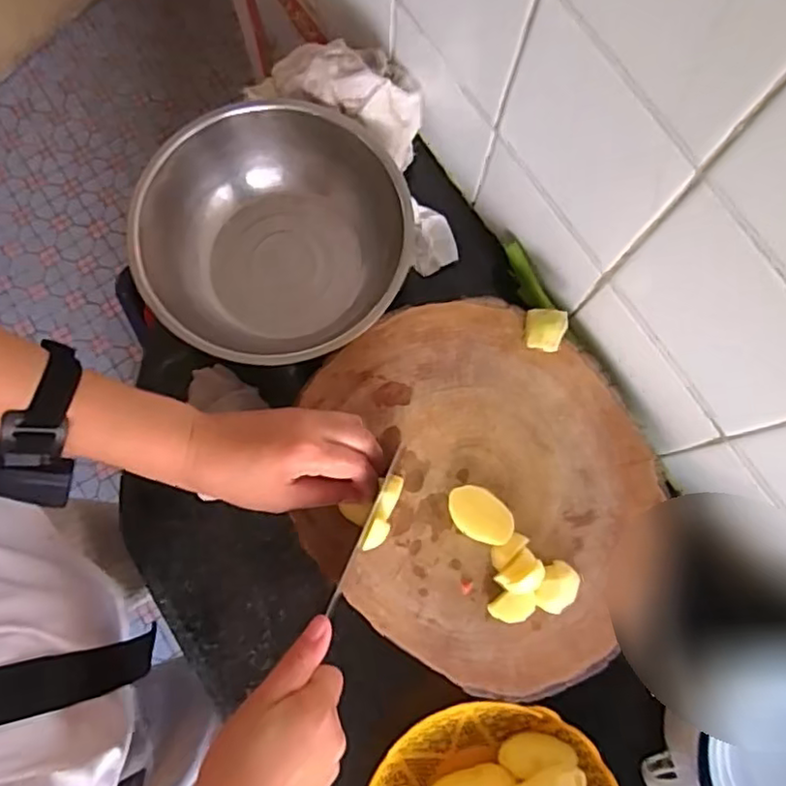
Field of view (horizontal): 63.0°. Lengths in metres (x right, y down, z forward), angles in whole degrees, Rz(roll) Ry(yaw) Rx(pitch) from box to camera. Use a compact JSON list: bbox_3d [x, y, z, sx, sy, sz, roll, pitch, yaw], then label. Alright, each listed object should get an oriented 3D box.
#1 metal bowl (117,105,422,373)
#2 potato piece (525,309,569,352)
[{"bbox_3d":[-0.112,-0.137,0.617,0.216,0.123,0.241,17,78,2],"label":"metal bowl"},{"bbox_3d":[0.131,-0.054,0.548,0.033,0.016,0.033,4,78,0],"label":"potato piece"}]

